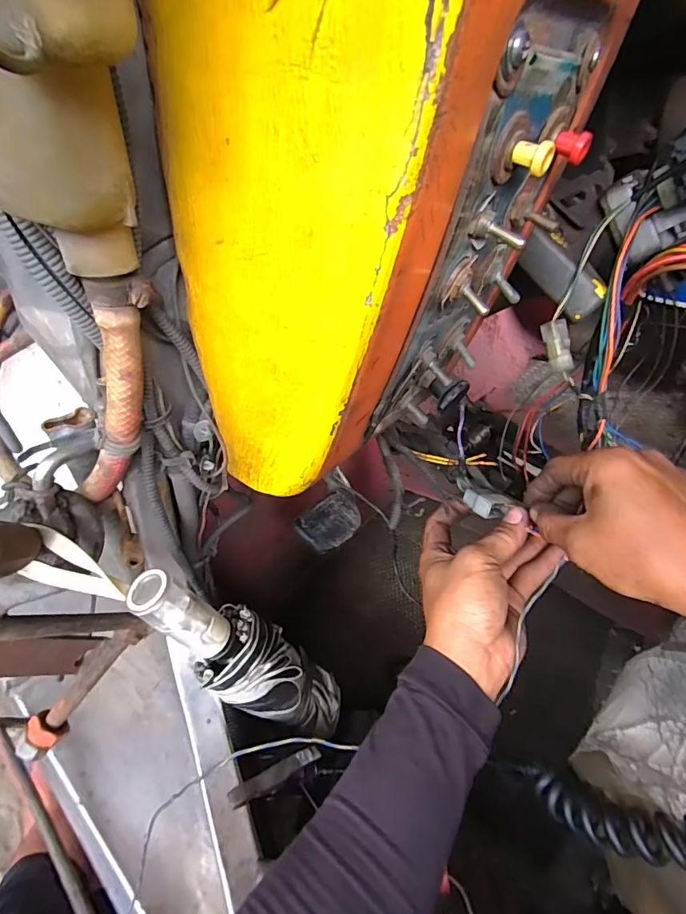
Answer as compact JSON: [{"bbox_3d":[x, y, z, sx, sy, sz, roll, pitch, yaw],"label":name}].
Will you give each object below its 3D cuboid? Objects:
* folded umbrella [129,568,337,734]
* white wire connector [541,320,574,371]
[{"bbox_3d":[-0.070,0.167,0.373,0.050,0.262,0.052,-24,40,11],"label":"folded umbrella"},{"bbox_3d":[0.147,-0.076,0.310,0.008,0.035,0.016,-16,3,-25],"label":"white wire connector"}]

